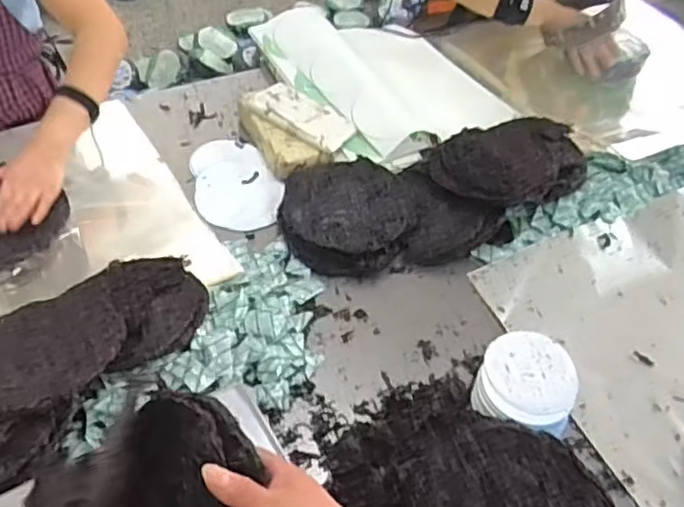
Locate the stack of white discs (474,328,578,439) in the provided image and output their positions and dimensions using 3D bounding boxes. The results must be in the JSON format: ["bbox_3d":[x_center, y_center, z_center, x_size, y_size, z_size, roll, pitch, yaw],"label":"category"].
[{"bbox_3d":[0.250,0.176,0.870,0.131,0.043,0.147,21,51,12],"label":"stack of white discs"}]

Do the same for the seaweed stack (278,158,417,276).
[{"bbox_3d":[0.010,-0.066,1.056,0.204,0.055,0.216,32,54,21],"label":"seaweed stack"}]

